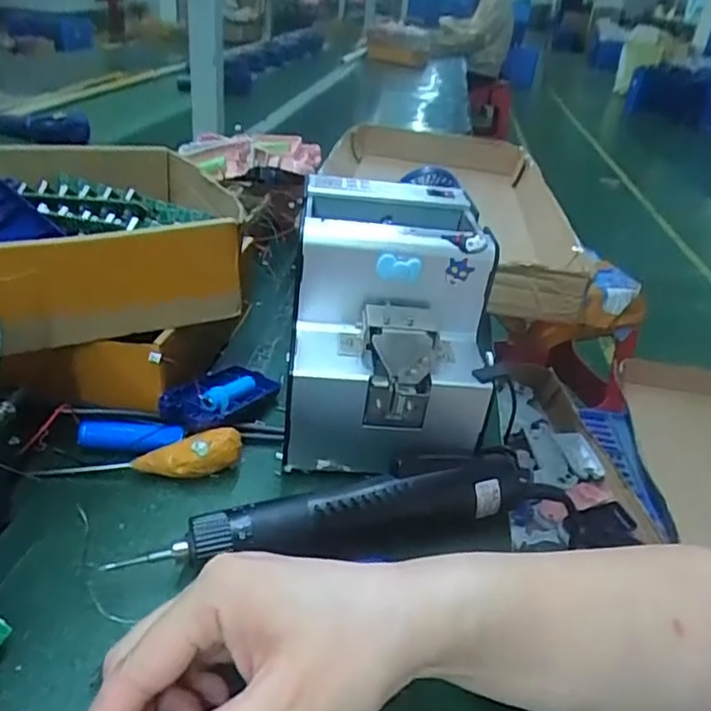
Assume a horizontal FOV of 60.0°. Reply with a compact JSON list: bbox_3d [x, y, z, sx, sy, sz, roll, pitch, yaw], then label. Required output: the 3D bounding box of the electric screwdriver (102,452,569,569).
[{"bbox_3d":[-0.002,0.092,0.350,0.252,0.039,0.038,-5,34,-19],"label":"electric screwdriver"}]

